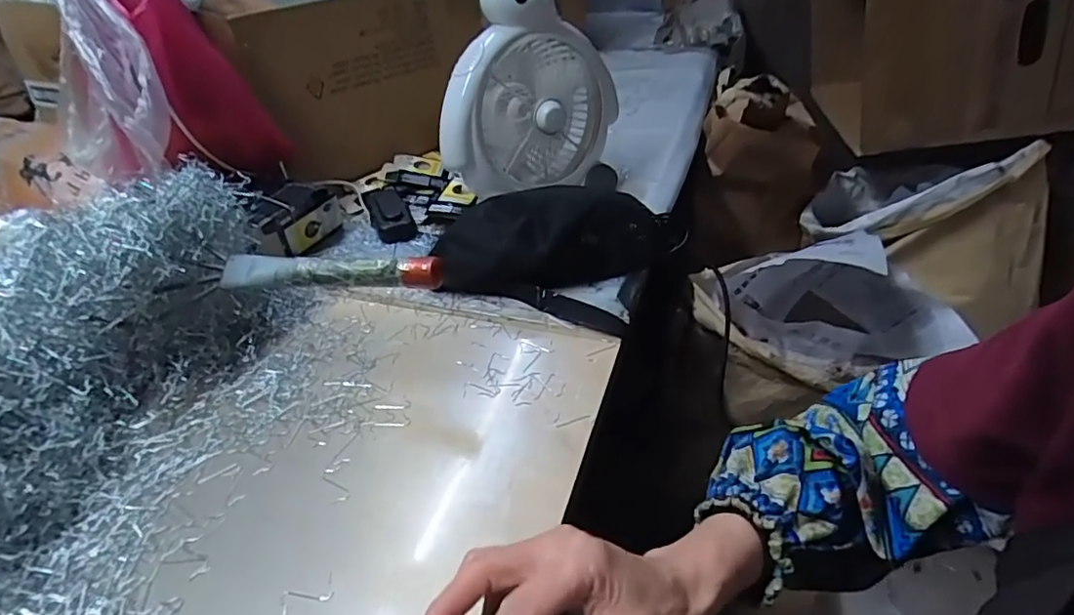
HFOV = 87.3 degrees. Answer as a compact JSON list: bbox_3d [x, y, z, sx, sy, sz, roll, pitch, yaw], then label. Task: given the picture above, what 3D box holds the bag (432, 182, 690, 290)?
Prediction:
[{"bbox_3d":[0.020,-0.080,0.639,0.274,0.089,0.102,-3,39,1],"label":"bag"}]

